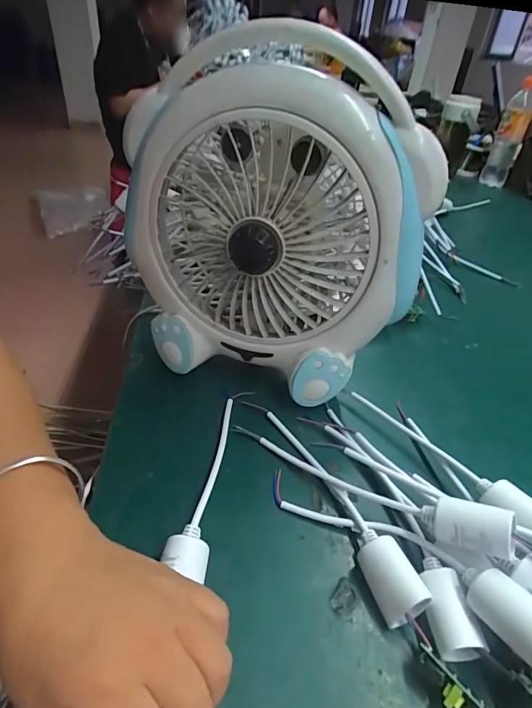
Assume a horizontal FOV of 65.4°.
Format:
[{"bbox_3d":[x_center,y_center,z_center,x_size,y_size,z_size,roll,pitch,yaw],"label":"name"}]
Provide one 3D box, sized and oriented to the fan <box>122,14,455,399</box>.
[{"bbox_3d":[0.004,-0.087,0.358,0.240,0.246,0.101,13,38,11],"label":"fan"}]

